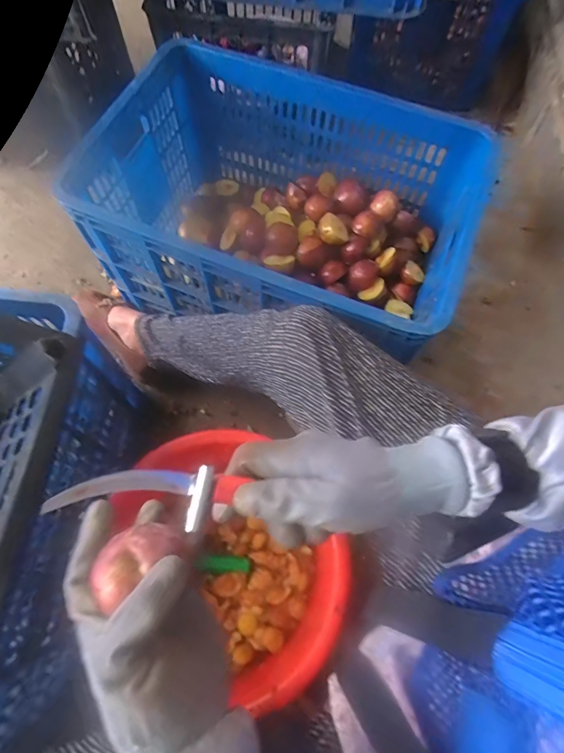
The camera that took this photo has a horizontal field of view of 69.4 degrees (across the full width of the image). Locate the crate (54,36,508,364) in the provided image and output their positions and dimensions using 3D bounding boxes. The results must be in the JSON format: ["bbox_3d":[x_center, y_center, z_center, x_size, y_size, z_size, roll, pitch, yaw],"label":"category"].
[{"bbox_3d":[-0.001,-0.253,0.668,0.534,0.240,0.370,22,70,8],"label":"crate"}]

